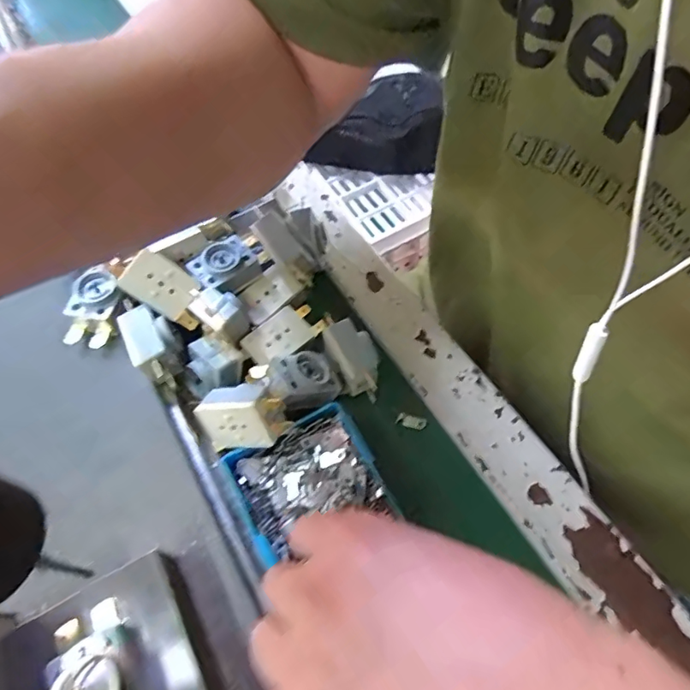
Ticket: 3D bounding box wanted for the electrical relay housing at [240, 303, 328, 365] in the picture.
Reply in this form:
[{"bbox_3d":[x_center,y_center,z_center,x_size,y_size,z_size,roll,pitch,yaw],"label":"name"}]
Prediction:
[{"bbox_3d":[-0.036,-0.007,0.307,0.026,0.014,0.049,39,69,23],"label":"electrical relay housing"}]

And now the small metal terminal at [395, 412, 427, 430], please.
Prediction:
[{"bbox_3d":[0.039,0.044,0.293,0.017,0.004,0.008,16,62,13],"label":"small metal terminal"}]

